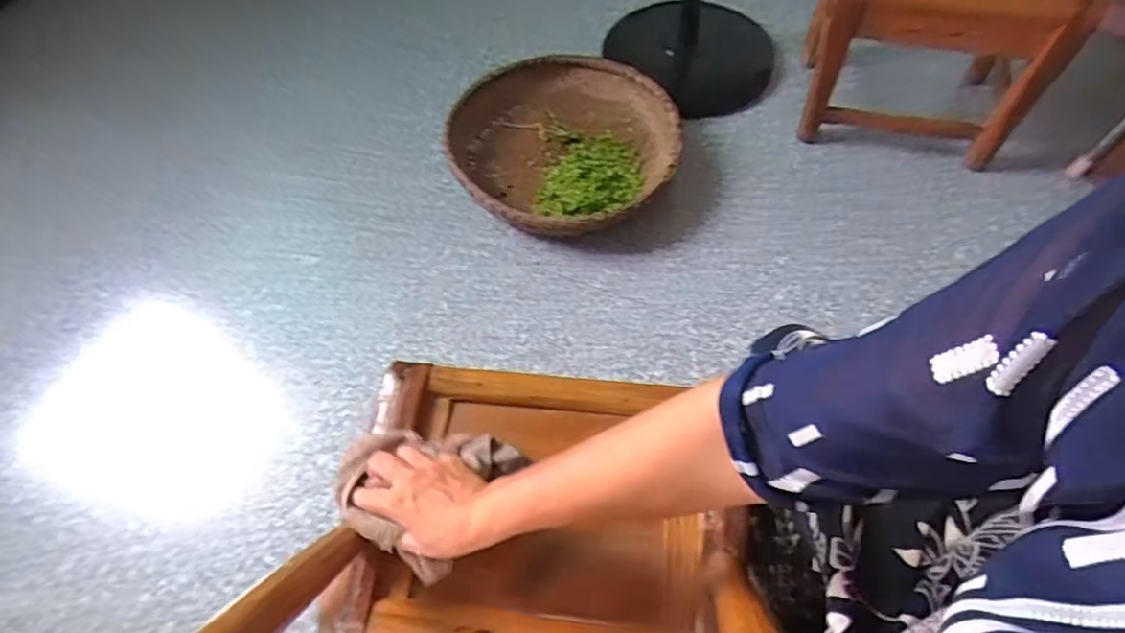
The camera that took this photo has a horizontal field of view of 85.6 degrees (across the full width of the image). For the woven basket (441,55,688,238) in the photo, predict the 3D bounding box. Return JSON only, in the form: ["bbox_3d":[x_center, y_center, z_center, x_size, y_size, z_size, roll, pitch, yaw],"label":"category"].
[{"bbox_3d":[-0.001,-0.308,1.111,0.406,0.097,0.377,-1,59,2],"label":"woven basket"}]

